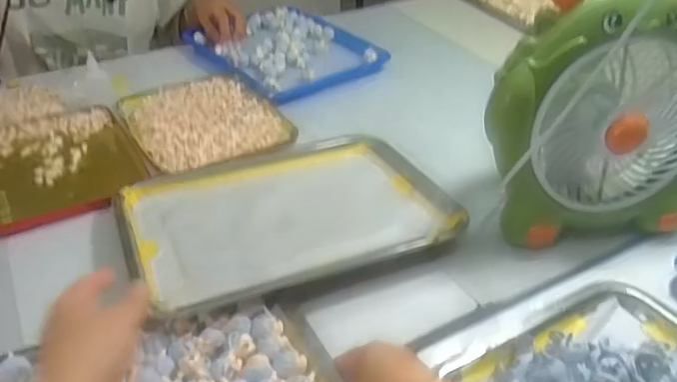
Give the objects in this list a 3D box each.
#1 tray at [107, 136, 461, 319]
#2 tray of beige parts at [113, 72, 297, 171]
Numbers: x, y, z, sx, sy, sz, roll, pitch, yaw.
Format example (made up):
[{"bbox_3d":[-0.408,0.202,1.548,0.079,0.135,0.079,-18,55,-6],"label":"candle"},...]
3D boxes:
[{"bbox_3d":[-0.062,0.012,0.696,0.343,0.026,0.264,-14,38,-17],"label":"tray"},{"bbox_3d":[-0.199,-0.111,0.893,0.201,0.015,0.241,-20,40,-24],"label":"tray of beige parts"}]

